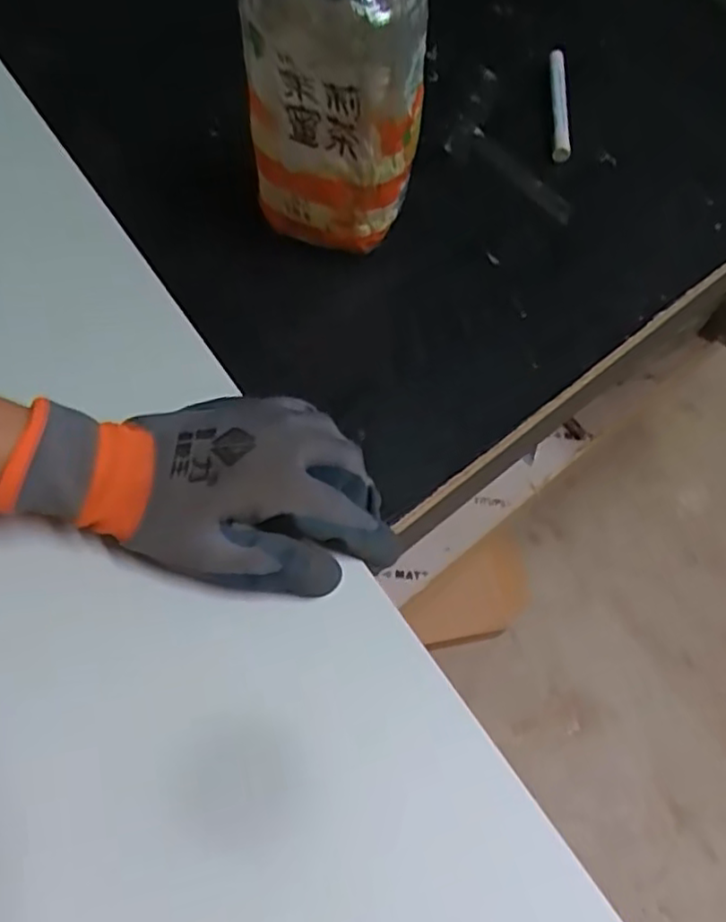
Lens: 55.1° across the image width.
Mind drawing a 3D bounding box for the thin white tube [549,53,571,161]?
[{"bbox_3d":[0.146,-0.269,0.520,0.015,0.013,0.111,6,65,0],"label":"thin white tube"}]

